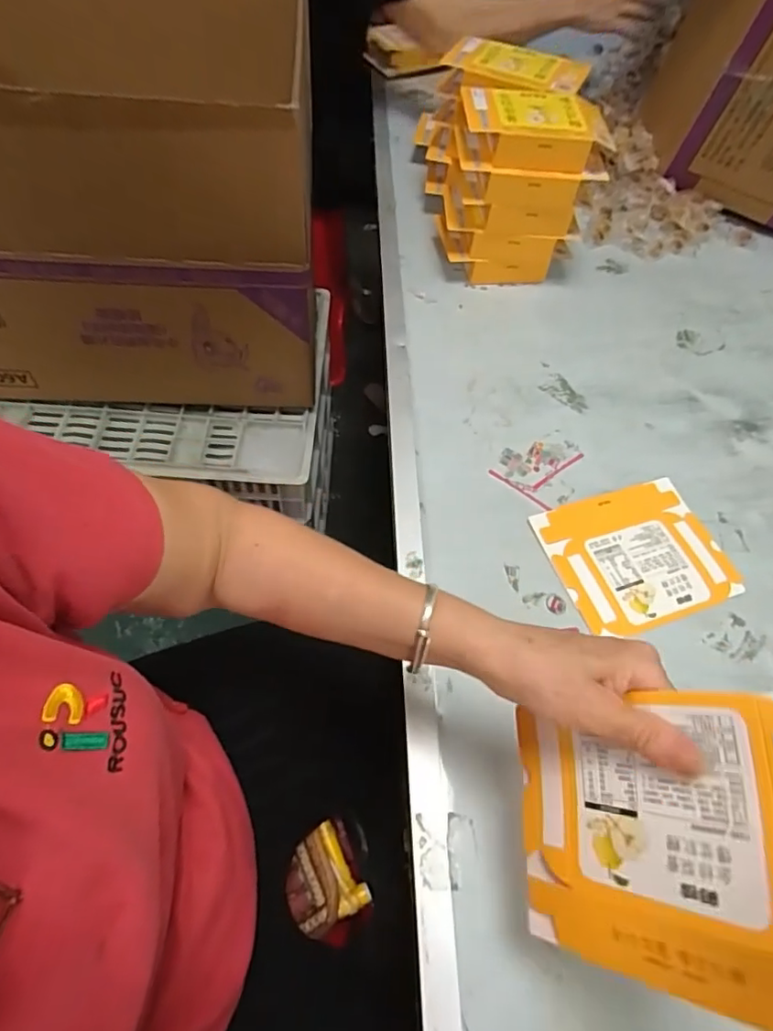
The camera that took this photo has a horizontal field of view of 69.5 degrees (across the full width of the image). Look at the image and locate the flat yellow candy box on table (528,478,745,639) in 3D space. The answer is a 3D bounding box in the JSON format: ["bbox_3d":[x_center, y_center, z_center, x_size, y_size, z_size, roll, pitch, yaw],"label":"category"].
[{"bbox_3d":[0.244,0.037,0.543,0.168,0.006,0.139,-15,61,-13],"label":"flat yellow candy box on table"}]

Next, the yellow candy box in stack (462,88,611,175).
[{"bbox_3d":[0.169,-0.441,0.639,0.165,0.042,0.115,2,59,-4],"label":"yellow candy box in stack"}]

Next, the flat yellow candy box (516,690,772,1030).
[{"bbox_3d":[0.138,0.160,0.279,0.009,0.167,0.133,17,66,-36],"label":"flat yellow candy box"}]

